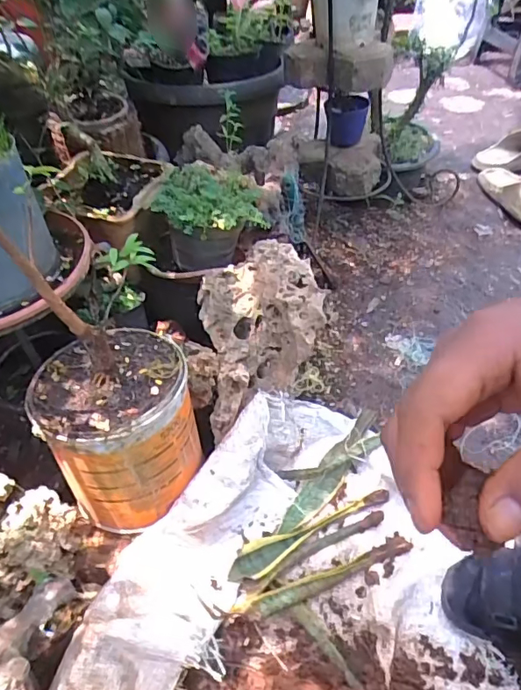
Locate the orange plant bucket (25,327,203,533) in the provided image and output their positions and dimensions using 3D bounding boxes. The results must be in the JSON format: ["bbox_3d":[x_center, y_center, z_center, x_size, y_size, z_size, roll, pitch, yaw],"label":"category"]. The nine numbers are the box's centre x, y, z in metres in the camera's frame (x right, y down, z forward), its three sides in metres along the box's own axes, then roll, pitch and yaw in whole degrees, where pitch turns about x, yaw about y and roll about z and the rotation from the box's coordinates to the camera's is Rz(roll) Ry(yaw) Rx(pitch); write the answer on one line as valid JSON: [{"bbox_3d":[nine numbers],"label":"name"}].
[{"bbox_3d":[-0.167,0.098,0.634,0.165,0.162,0.172,-2,45,2],"label":"orange plant bucket"}]

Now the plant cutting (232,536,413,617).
[{"bbox_3d":[0.083,0.283,0.627,0.242,0.013,0.025,-12,80,-24],"label":"plant cutting"}]

